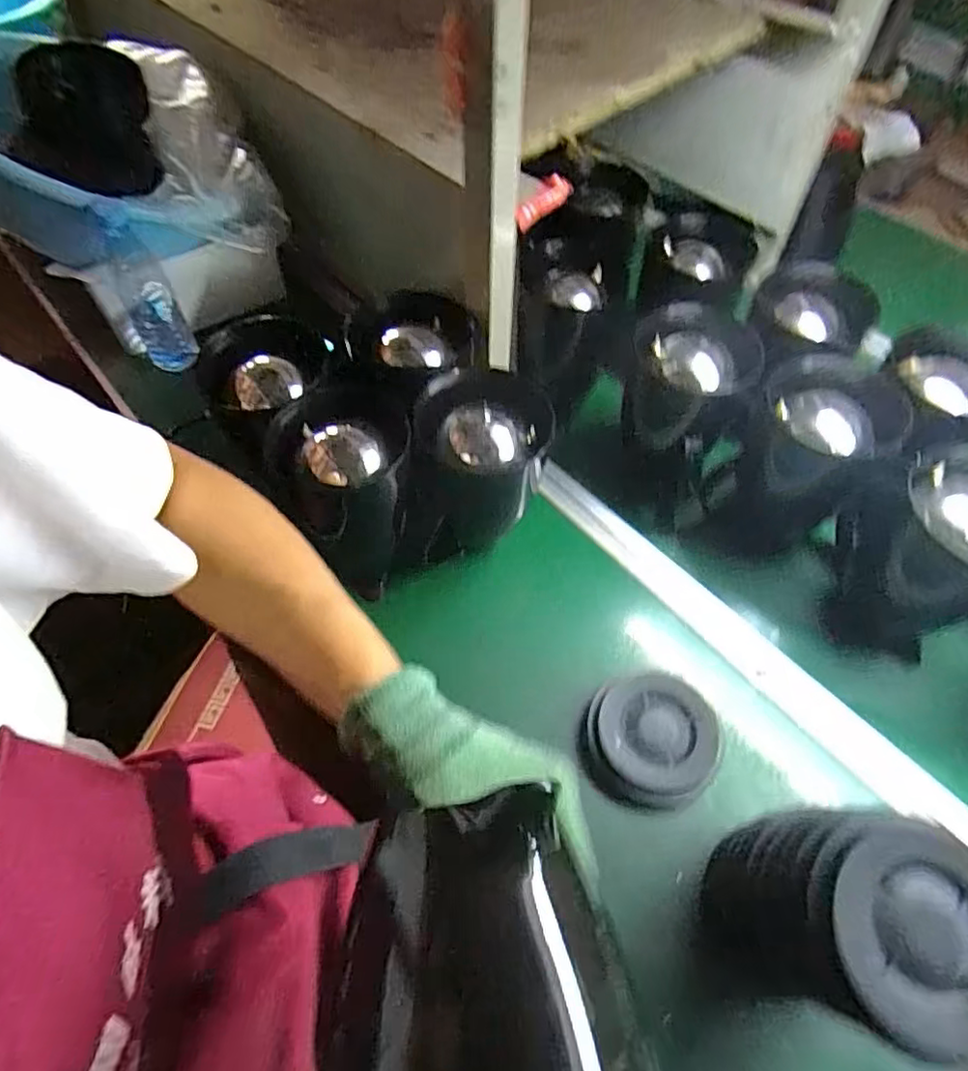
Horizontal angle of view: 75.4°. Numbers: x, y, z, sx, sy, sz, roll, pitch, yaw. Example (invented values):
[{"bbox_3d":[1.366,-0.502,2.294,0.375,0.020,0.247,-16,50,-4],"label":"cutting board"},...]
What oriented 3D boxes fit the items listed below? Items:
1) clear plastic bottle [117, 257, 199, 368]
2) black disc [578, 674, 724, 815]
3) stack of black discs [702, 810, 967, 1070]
[{"bbox_3d":[-0.446,-0.288,0.842,0.083,0.156,0.069,-28,61,-18],"label":"clear plastic bottle"},{"bbox_3d":[0.158,0.195,0.592,0.122,0.038,0.116,1,56,-1],"label":"black disc"},{"bbox_3d":[0.237,0.266,0.423,0.113,0.197,0.113,19,58,11],"label":"stack of black discs"}]

